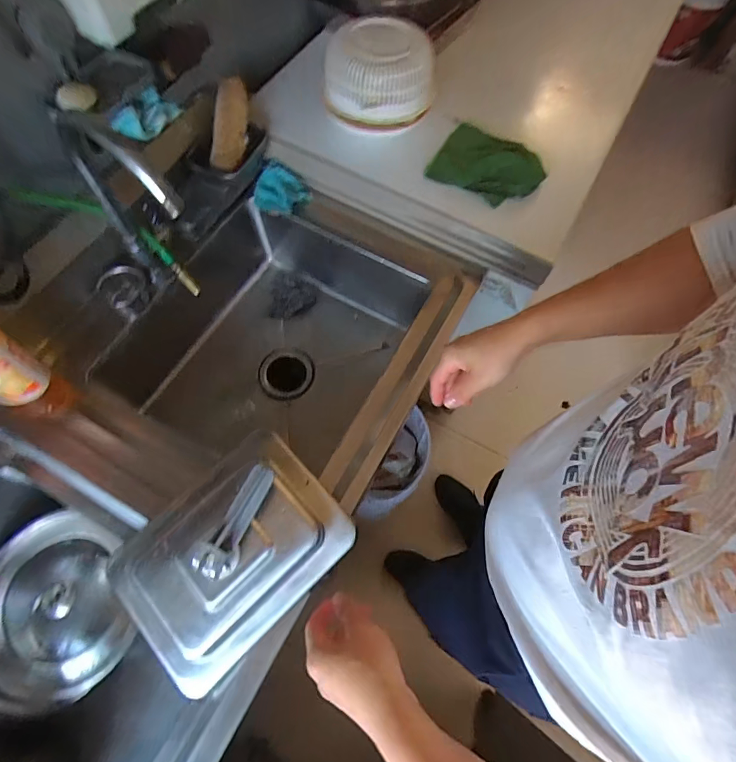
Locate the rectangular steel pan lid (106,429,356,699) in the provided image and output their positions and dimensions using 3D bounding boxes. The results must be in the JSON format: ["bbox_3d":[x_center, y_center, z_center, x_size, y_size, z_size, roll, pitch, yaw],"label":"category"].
[{"bbox_3d":[-0.173,0.208,0.514,0.265,0.084,0.199,-40,74,-17],"label":"rectangular steel pan lid"}]

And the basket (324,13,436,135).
[{"bbox_3d":[0.025,-0.519,0.712,0.168,0.103,0.186,12,67,4],"label":"basket"}]

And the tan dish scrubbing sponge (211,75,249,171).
[{"bbox_3d":[-0.236,-0.441,0.723,0.045,0.038,0.144,15,105,5],"label":"tan dish scrubbing sponge"}]

